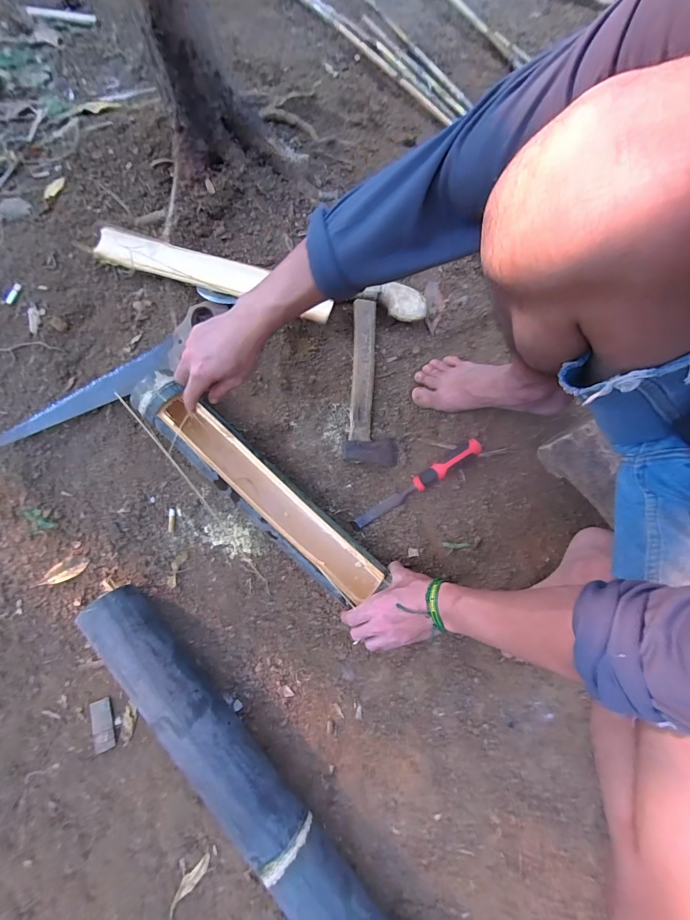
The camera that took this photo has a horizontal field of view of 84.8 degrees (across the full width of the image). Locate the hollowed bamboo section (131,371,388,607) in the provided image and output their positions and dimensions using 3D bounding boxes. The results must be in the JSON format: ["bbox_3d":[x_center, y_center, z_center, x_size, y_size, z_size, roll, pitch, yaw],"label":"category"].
[{"bbox_3d":[-0.129,0.041,0.569,0.441,0.082,0.074,42,80,3],"label":"hollowed bamboo section"}]

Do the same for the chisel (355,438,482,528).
[{"bbox_3d":[0.120,0.040,0.605,0.230,0.029,0.032,-33,78,-8],"label":"chisel"}]

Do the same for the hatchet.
[{"bbox_3d":[0.048,-0.127,0.618,0.089,0.034,0.261,4,76,1],"label":"hatchet"}]

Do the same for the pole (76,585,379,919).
[{"bbox_3d":[0.107,0.666,0.430,0.082,0.093,1.305,-41,79,-11],"label":"pole"}]

